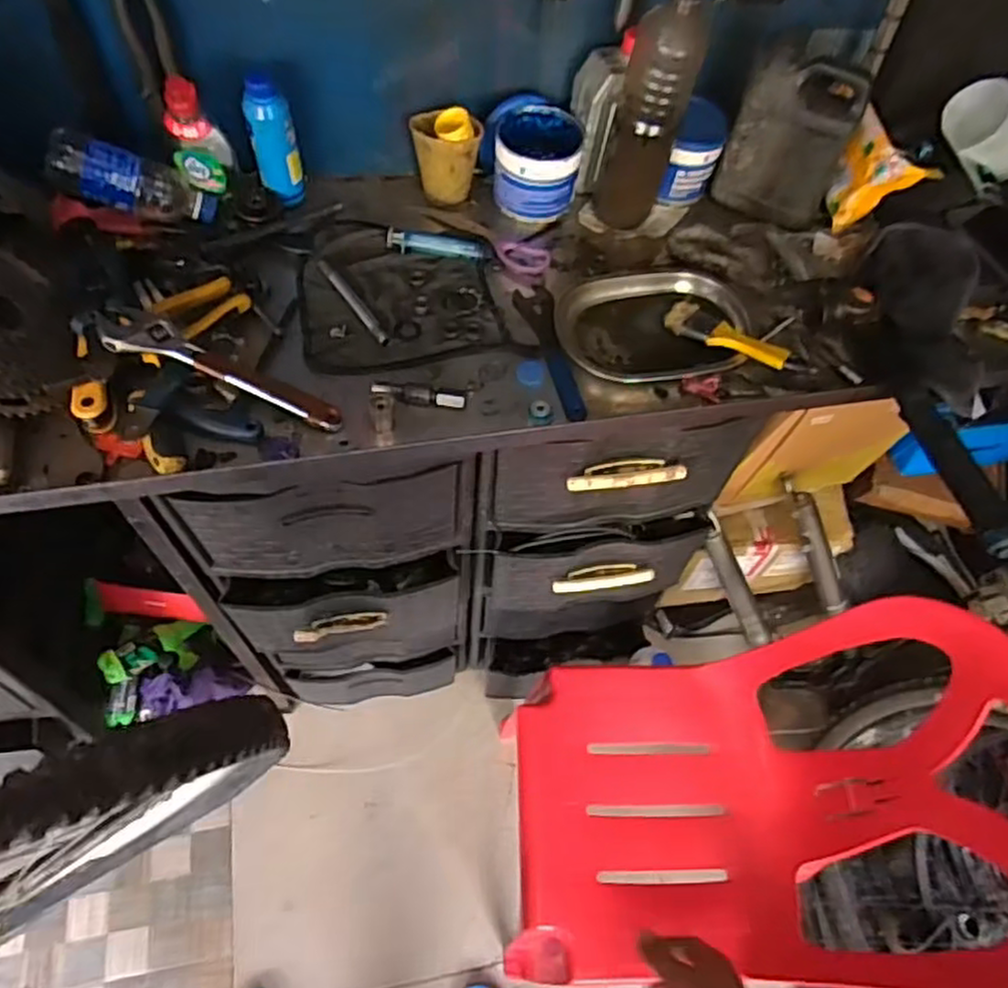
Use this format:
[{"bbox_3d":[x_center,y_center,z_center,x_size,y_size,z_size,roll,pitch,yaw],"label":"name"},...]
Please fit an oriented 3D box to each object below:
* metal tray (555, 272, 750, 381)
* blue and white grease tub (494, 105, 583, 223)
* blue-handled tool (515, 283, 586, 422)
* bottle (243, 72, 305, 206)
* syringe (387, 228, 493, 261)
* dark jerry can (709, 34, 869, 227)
[{"bbox_3d":[0.165,-0.191,0.805,0.207,0.034,0.137,5,59,-1],"label":"metal tray"},{"bbox_3d":[0.039,-0.393,0.876,0.098,0.085,0.102,2,59,-3],"label":"blue and white grease tub"},{"bbox_3d":[0.049,-0.161,0.790,0.042,0.013,0.191,-8,60,-8],"label":"blue-handled tool"},{"bbox_3d":[-0.257,-0.396,0.813,0.051,0.141,0.040,-12,61,-11],"label":"bottle"},{"bbox_3d":[-0.075,-0.288,0.849,0.123,0.019,0.028,6,59,-1],"label":"syringe"},{"bbox_3d":[0.338,-0.419,0.857,0.132,0.183,0.063,27,61,12],"label":"dark jerry can"}]

